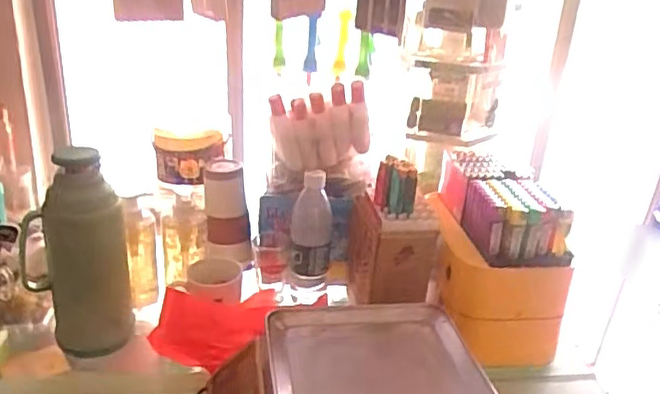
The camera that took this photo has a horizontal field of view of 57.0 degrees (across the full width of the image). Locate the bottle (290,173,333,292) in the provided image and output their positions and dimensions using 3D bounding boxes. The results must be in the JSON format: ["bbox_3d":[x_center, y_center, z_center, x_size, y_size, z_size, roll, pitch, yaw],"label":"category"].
[{"bbox_3d":[-0.030,0.049,0.978,0.062,0.199,0.078,2,24,-2],"label":"bottle"}]

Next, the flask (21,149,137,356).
[{"bbox_3d":[-0.357,0.069,0.846,0.134,0.297,0.094,21,30,34],"label":"flask"}]

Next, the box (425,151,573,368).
[{"bbox_3d":[0.257,0.085,0.949,0.199,0.261,0.243,9,25,12],"label":"box"}]

